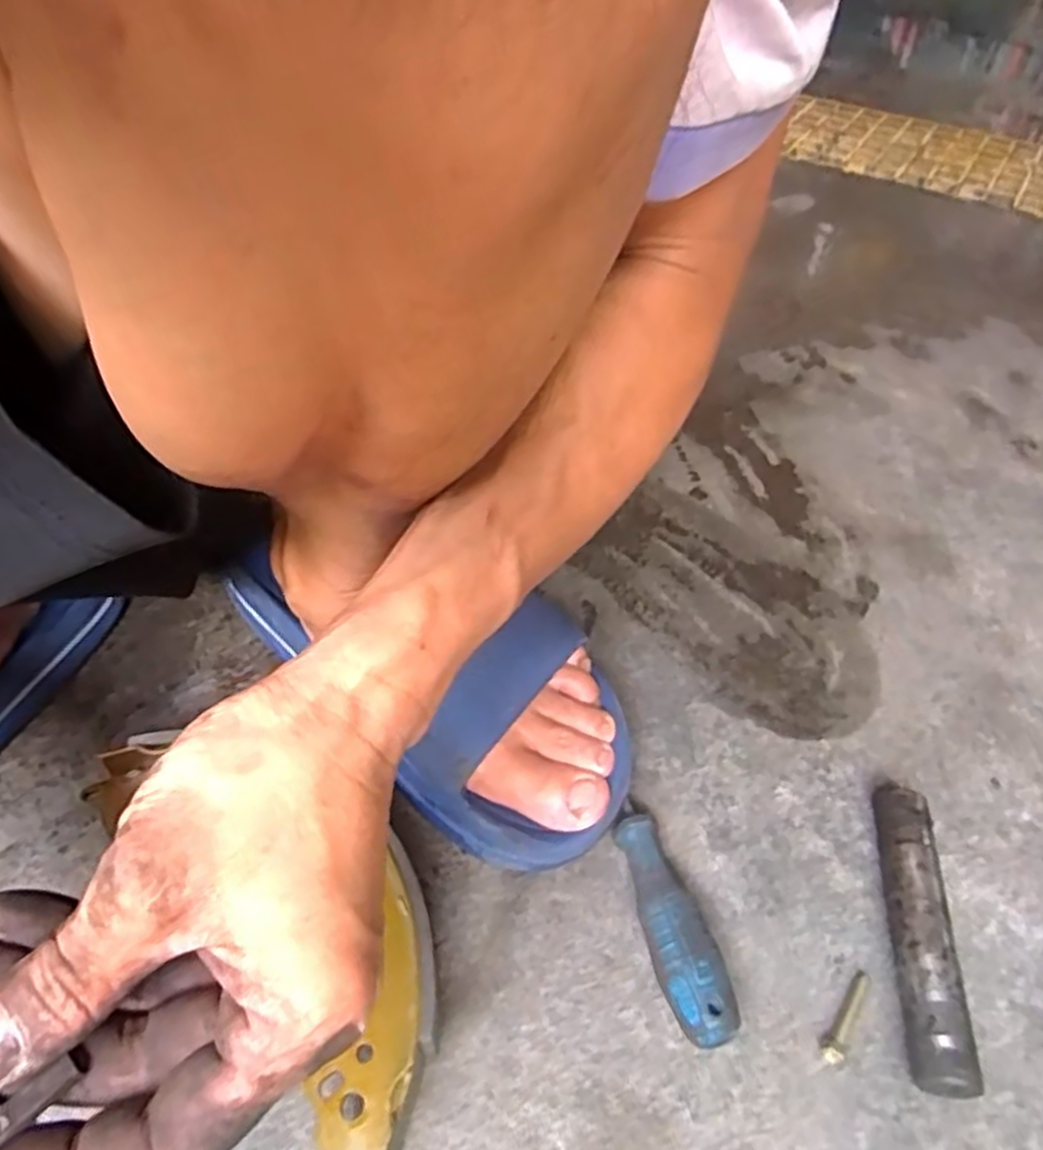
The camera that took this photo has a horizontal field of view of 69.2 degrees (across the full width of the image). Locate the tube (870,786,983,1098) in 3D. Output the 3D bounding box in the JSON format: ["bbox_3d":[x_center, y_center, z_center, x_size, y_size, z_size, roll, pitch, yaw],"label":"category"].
[{"bbox_3d":[0.178,0.158,0.342,0.023,0.026,0.129,8,47,5],"label":"tube"}]

